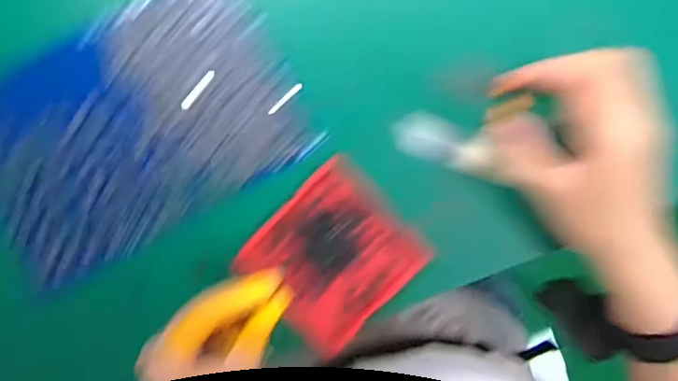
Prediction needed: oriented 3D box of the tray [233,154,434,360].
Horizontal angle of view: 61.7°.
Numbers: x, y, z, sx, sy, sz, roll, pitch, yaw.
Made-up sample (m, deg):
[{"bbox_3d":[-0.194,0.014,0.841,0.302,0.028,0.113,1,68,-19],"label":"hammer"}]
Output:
[{"bbox_3d":[-0.004,0.048,0.407,0.102,0.010,0.109,45,94,-2],"label":"tray"}]

